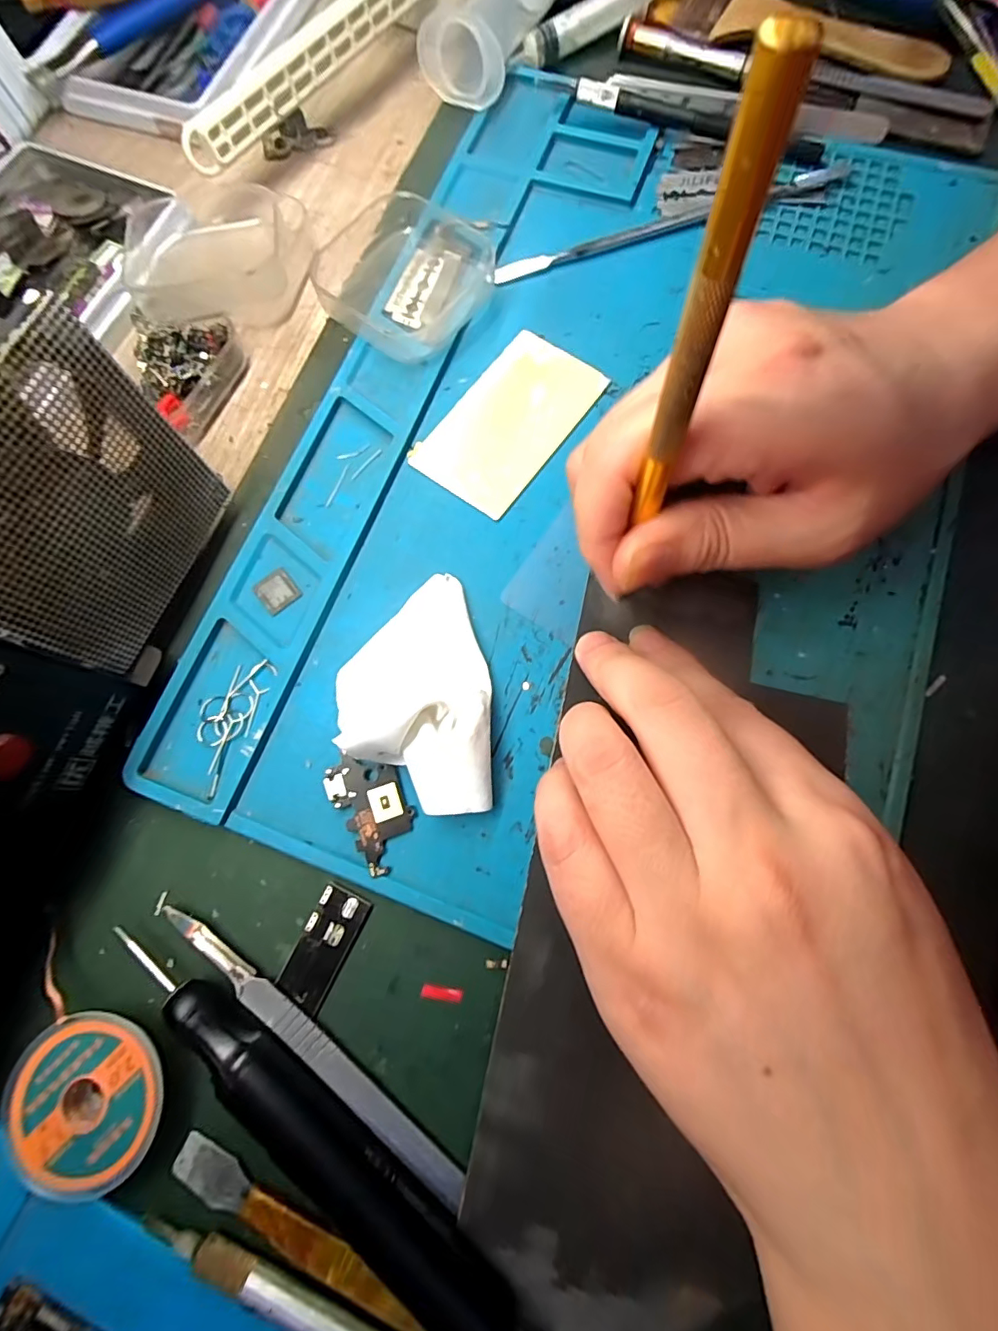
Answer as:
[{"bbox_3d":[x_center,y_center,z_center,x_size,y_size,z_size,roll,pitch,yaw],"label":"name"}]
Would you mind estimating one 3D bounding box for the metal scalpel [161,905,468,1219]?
[{"bbox_3d":[-0.057,0.113,0.153,0.118,0.006,0.010,36,79,9],"label":"metal scalpel"}]

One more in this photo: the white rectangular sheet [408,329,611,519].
[{"bbox_3d":[0.004,-0.101,0.207,0.047,0.004,0.080,36,79,9],"label":"white rectangular sheet"}]

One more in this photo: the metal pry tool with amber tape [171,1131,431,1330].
[{"bbox_3d":[-0.038,0.163,0.138,0.118,0.004,0.013,24,77,7],"label":"metal pry tool with amber tape"}]

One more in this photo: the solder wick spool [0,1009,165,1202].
[{"bbox_3d":[-0.117,0.124,0.146,0.044,0.010,0.041,0,76,1],"label":"solder wick spool"}]

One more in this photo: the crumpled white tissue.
[{"bbox_3d":[-0.028,0.007,0.172,0.050,0.021,0.080,-1,77,0],"label":"crumpled white tissue"}]

